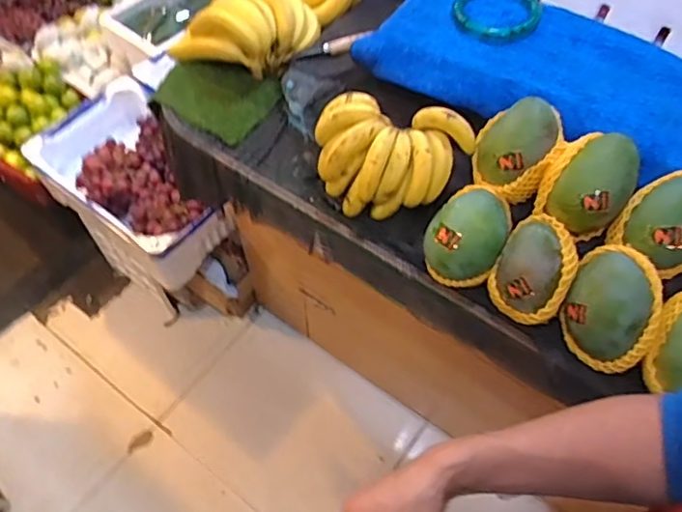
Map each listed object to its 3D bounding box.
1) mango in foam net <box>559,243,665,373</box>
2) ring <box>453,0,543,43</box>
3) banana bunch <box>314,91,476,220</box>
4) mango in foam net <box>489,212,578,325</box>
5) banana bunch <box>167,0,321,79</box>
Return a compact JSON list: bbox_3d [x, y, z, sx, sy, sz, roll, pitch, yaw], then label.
[{"bbox_3d":[0.350,0.068,0.748,0.110,0.100,0.126,23,60,14],"label":"mango in foam net"},{"bbox_3d":[0.253,-0.399,0.925,0.137,0.019,0.139,0,57,1],"label":"ring"},{"bbox_3d":[0.069,-0.141,0.866,0.232,0.125,0.130,13,58,9],"label":"banana bunch"},{"bbox_3d":[0.262,0.018,0.779,0.099,0.086,0.114,28,62,17],"label":"mango in foam net"},{"bbox_3d":[-0.177,-0.415,1.037,0.243,0.124,0.150,21,60,14],"label":"banana bunch"}]

